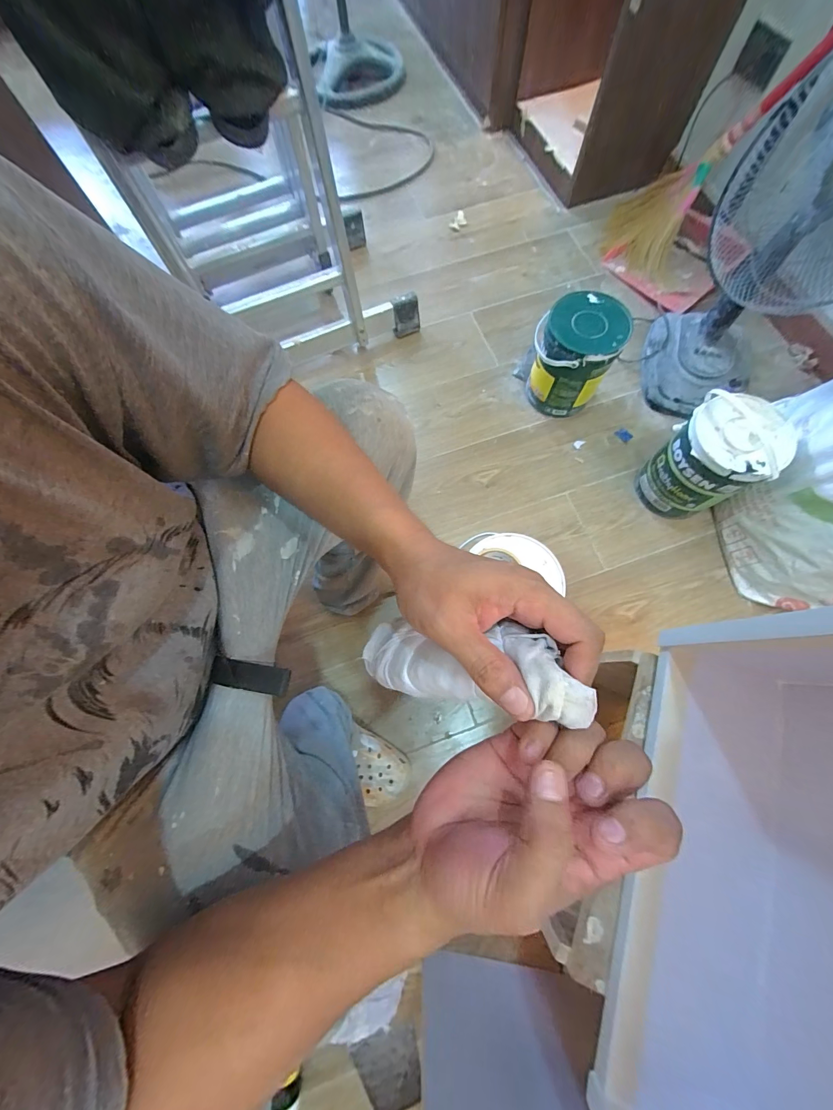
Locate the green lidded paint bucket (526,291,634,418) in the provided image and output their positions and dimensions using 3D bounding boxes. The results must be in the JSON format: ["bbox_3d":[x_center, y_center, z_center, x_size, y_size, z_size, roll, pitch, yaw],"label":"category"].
[{"bbox_3d":[0.357,-0.458,0.864,0.172,0.208,0.167,0,73,2],"label":"green lidded paint bucket"}]

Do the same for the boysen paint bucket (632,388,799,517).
[{"bbox_3d":[0.600,-0.195,0.775,0.171,0.218,0.168,0,73,2],"label":"boysen paint bucket"}]

